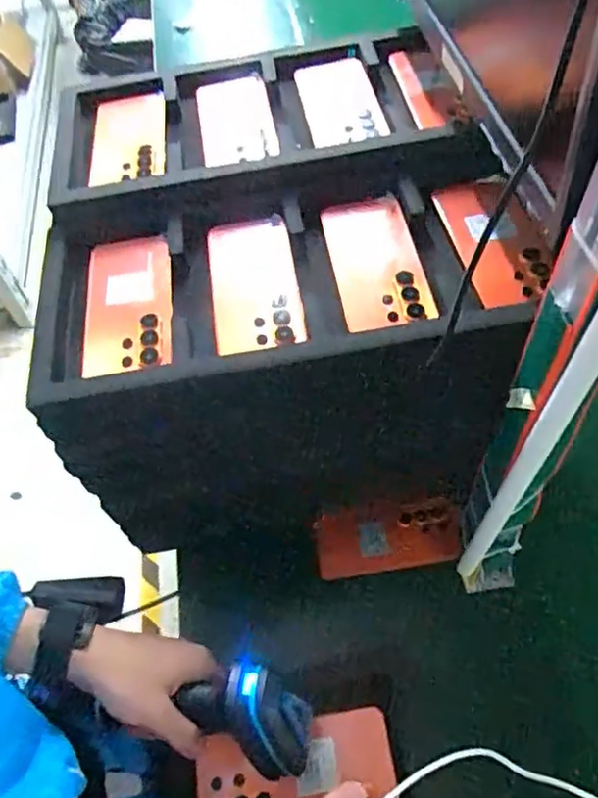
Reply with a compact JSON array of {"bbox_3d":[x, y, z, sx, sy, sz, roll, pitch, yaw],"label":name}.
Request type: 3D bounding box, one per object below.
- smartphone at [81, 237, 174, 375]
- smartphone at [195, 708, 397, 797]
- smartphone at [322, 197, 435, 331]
[{"bbox_3d":[-0.154,-0.085,0.566,0.076,0.010,0.151,-9,56,-1],"label":"smartphone"},{"bbox_3d":[-0.004,0.322,0.542,0.168,0.015,0.075,-9,56,-2],"label":"smartphone"},{"bbox_3d":[0.071,-0.125,0.578,0.078,0.012,0.167,-9,56,-1],"label":"smartphone"}]

